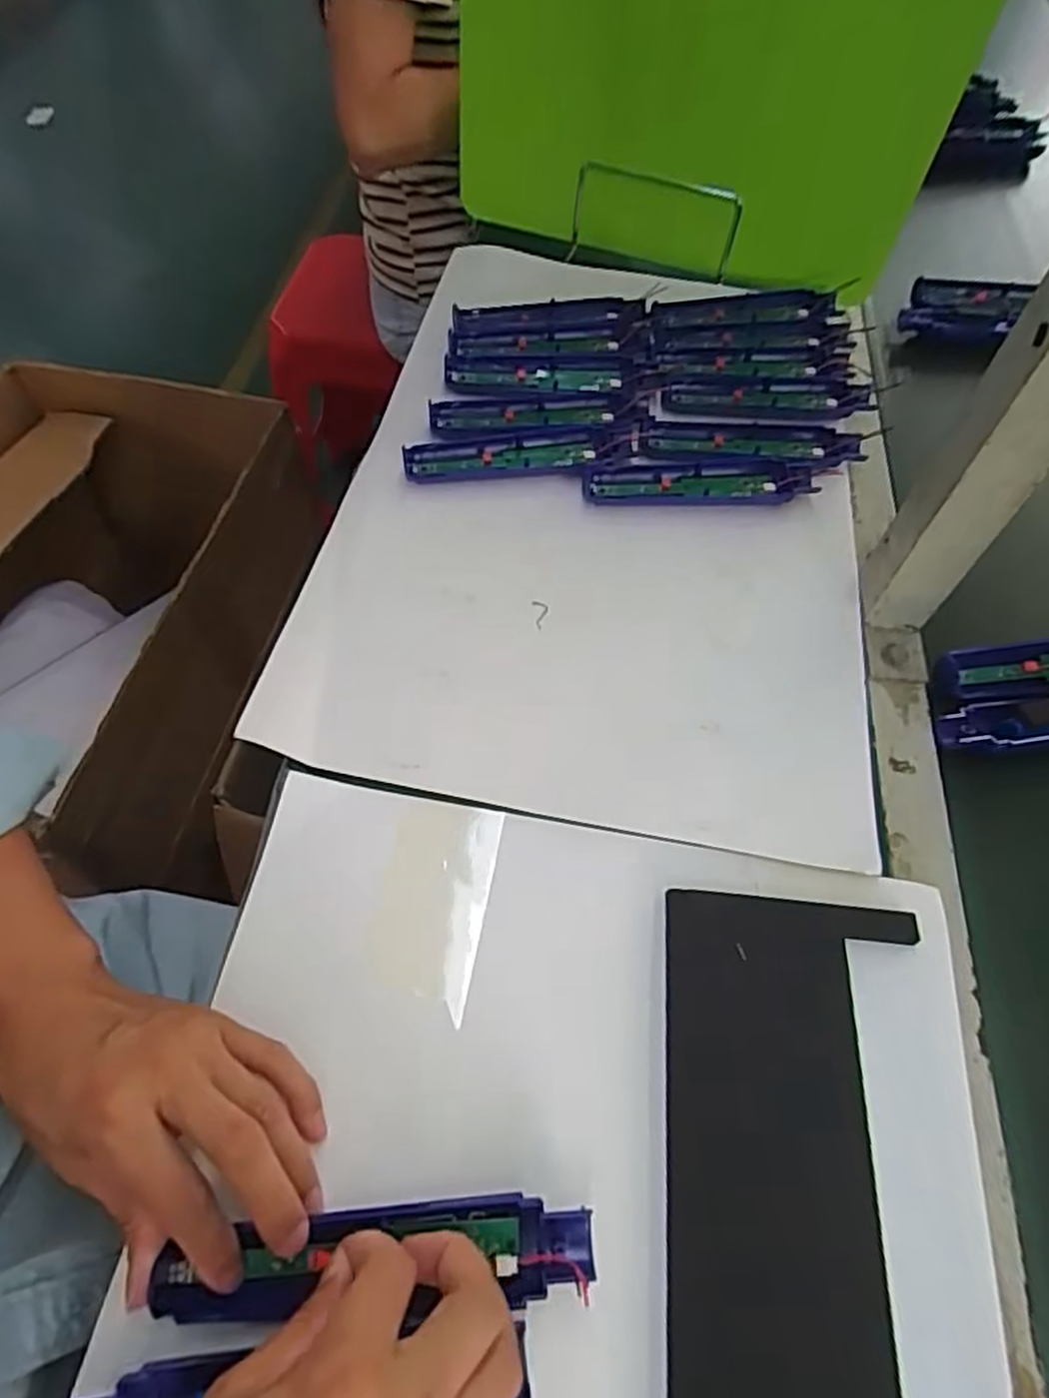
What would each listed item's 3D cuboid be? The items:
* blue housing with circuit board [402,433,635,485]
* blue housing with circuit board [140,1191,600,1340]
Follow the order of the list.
[{"bbox_3d":[-0.004,-0.180,0.559,0.167,0.014,0.034,-5,60,-4],"label":"blue housing with circuit board"},{"bbox_3d":[-0.059,0.230,0.308,0.172,0.013,0.038,-4,59,-5],"label":"blue housing with circuit board"}]

